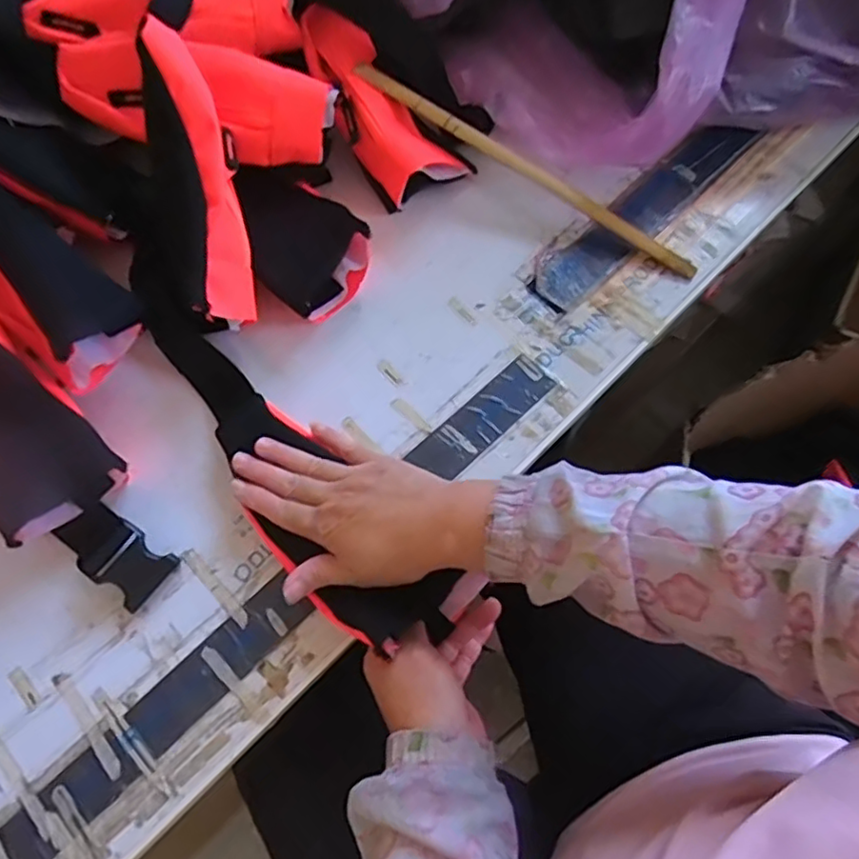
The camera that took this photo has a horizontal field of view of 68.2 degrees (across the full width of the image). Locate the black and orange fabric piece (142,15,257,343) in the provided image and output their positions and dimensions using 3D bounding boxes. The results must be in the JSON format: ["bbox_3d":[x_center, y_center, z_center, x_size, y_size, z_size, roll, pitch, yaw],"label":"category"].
[{"bbox_3d":[-0.190,-0.187,0.488,0.083,0.071,0.221,-11,94,-2],"label":"black and orange fabric piece"}]

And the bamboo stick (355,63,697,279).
[{"bbox_3d":[0.085,-0.225,0.546,0.334,0.014,0.015,32,73,0],"label":"bamboo stick"}]

